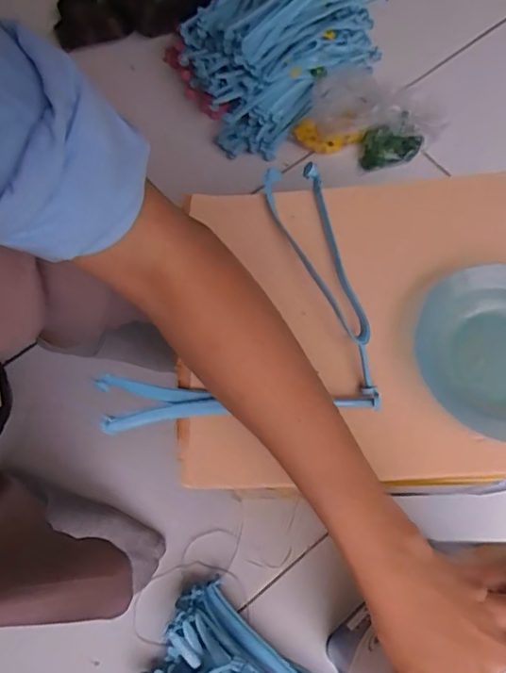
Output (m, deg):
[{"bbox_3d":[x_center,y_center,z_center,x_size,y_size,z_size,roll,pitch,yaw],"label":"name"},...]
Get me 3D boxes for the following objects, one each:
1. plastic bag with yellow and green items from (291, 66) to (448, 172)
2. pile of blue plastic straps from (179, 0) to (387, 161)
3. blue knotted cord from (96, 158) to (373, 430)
[{"bbox_3d":[0.162,-0.300,0.738,0.189,0.058,0.114,23,72,10],"label":"plastic bag with yellow and green items"},{"bbox_3d":[0.021,-0.416,0.742,0.255,0.146,0.212,-37,72,-11],"label":"pile of blue plastic straps"},{"bbox_3d":[-0.017,-0.038,0.416,0.196,0.014,0.207,-4,69,1],"label":"blue knotted cord"}]

